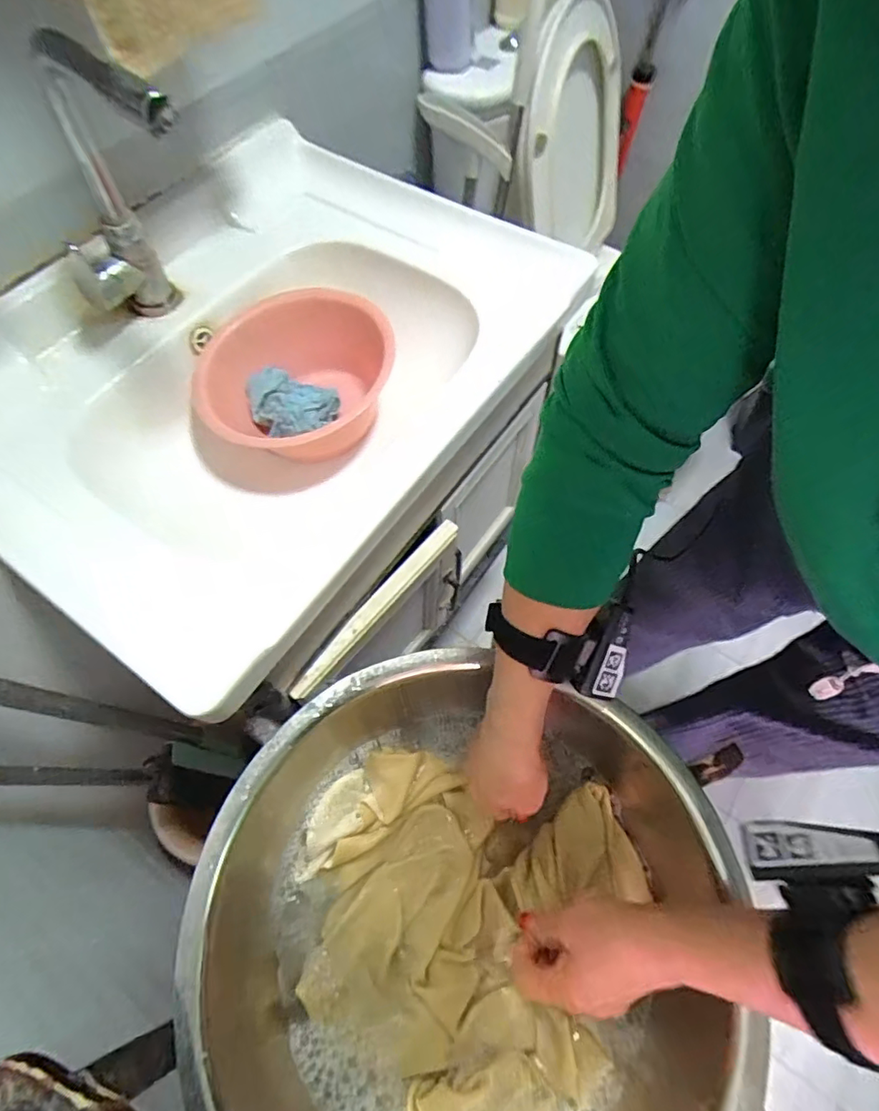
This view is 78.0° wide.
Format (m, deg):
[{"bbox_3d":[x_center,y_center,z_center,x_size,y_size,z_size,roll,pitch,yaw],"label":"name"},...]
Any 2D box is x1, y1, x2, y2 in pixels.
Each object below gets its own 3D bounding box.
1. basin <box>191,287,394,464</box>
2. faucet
[{"bbox_3d":[-0.160,-0.199,0.627,0.208,0.093,0.205,0,63,0],"label":"basin"},{"bbox_3d":[-0.298,-0.314,0.492,0.101,0.266,0.077,31,64,-12],"label":"faucet"}]

